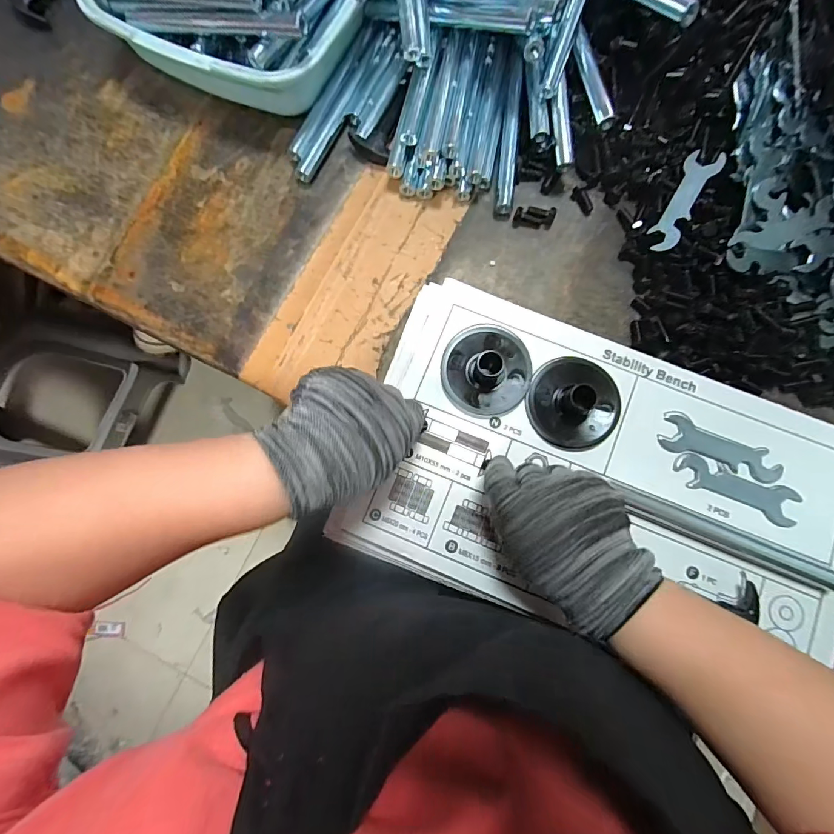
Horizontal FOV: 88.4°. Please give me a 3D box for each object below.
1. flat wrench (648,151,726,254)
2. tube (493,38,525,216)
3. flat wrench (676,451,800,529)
[{"bbox_3d":[0.219,-0.178,0.353,0.026,0.005,0.091,30,89,28],"label":"flat wrench"},{"bbox_3d":[0.084,-0.264,0.384,0.015,0.017,0.165,6,82,2],"label":"tube"},{"bbox_3d":[0.245,0.055,0.329,0.094,0.004,0.029,20,82,4],"label":"flat wrench"}]

